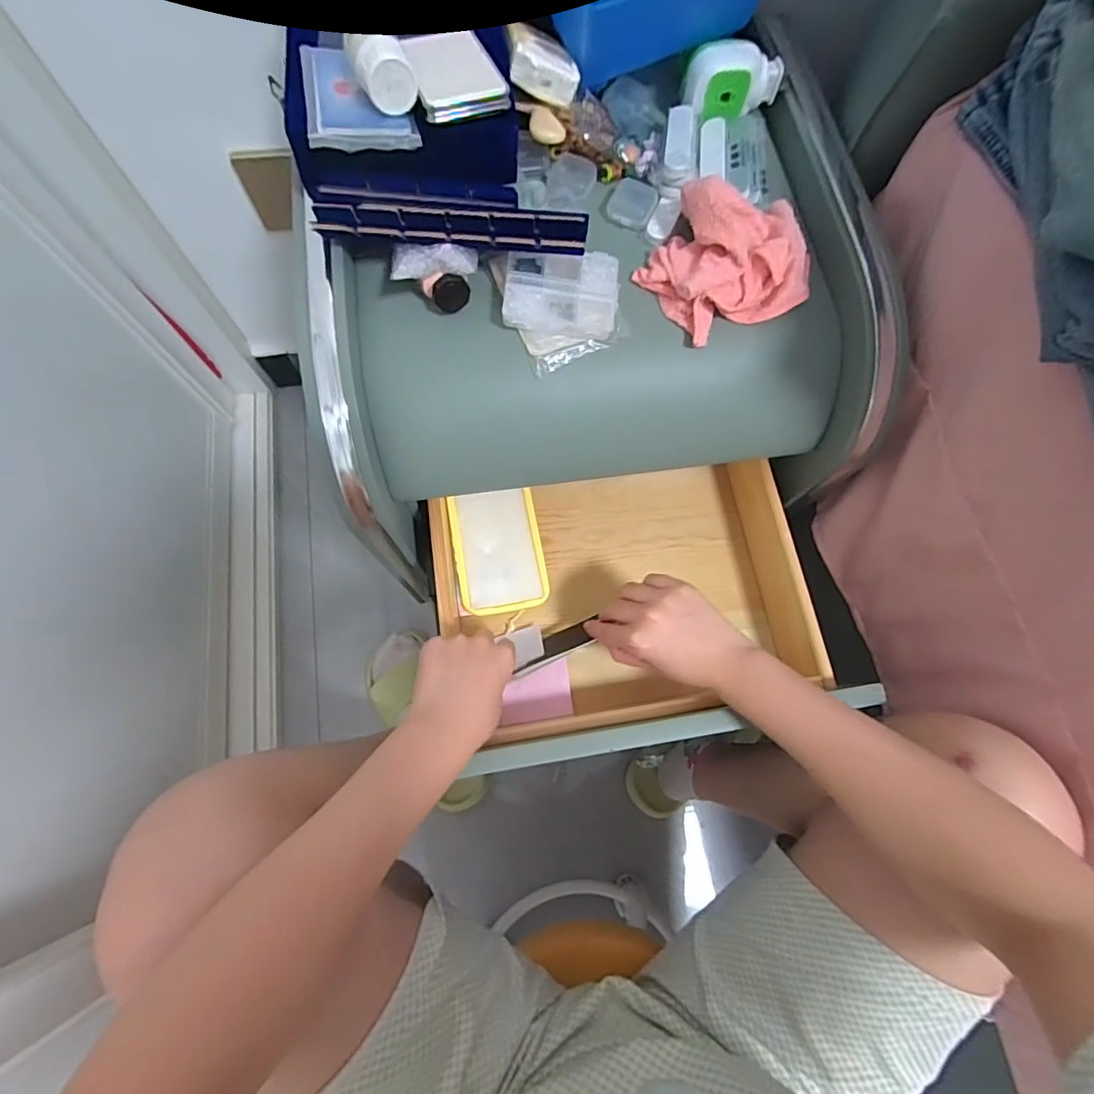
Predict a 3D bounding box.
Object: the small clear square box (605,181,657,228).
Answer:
[{"bbox_3d":[0.068,-0.273,0.411,0.035,0.012,0.037,24,73,5],"label":"small clear square box"}]

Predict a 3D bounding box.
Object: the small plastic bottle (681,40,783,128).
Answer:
[{"bbox_3d":[0.151,-0.382,0.420,0.076,0.034,0.040,-26,76,-10],"label":"small plastic bottle"}]

